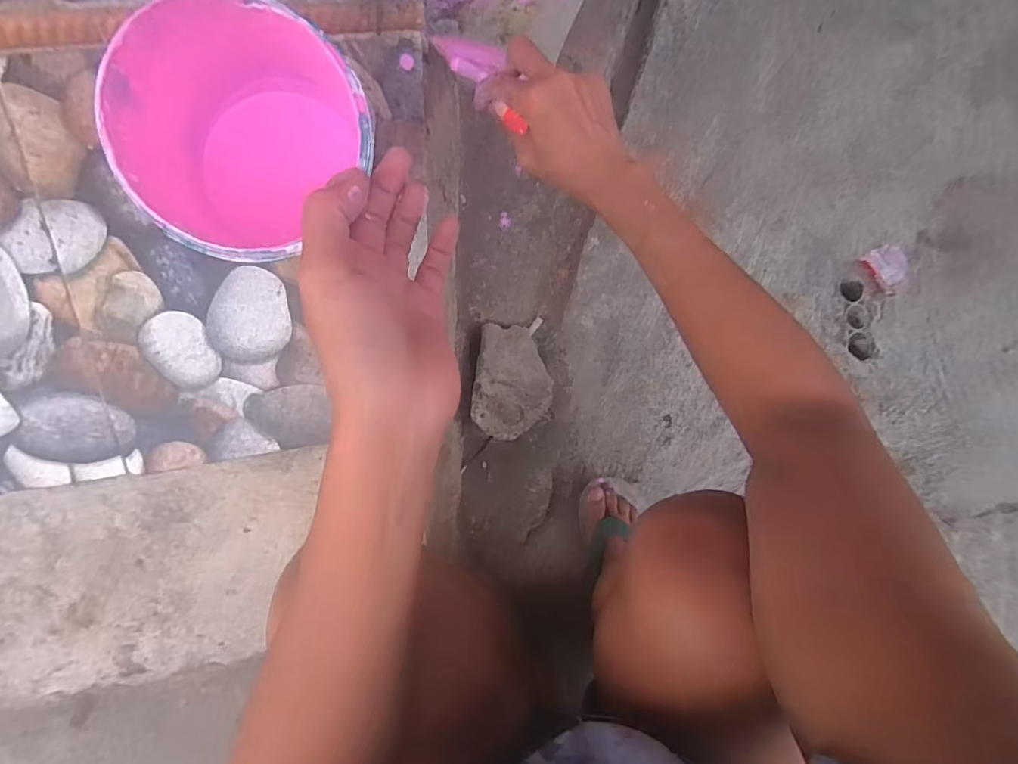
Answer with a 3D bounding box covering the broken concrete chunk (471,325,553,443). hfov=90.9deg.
[{"bbox_3d":[0.006,0.000,0.653,0.100,0.055,0.142,10,88,-9],"label":"broken concrete chunk"}]

